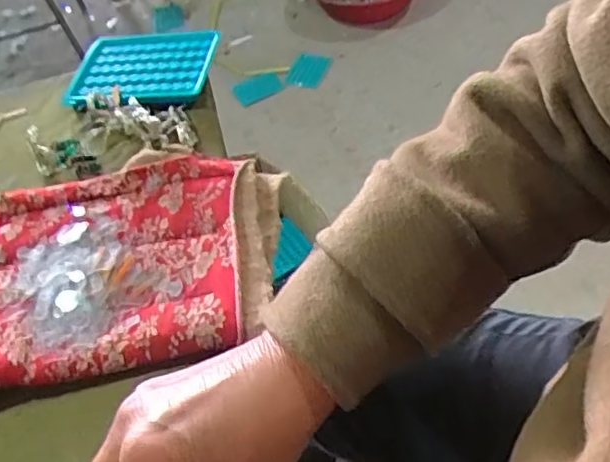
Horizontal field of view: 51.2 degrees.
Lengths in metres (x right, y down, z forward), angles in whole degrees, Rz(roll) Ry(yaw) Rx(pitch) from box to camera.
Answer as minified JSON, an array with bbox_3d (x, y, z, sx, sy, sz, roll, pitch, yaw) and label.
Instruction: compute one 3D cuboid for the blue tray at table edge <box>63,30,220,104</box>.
[{"bbox_3d":[-0.148,-0.152,0.585,0.130,0.013,0.101,1,51,7],"label":"blue tray at table edge"}]

